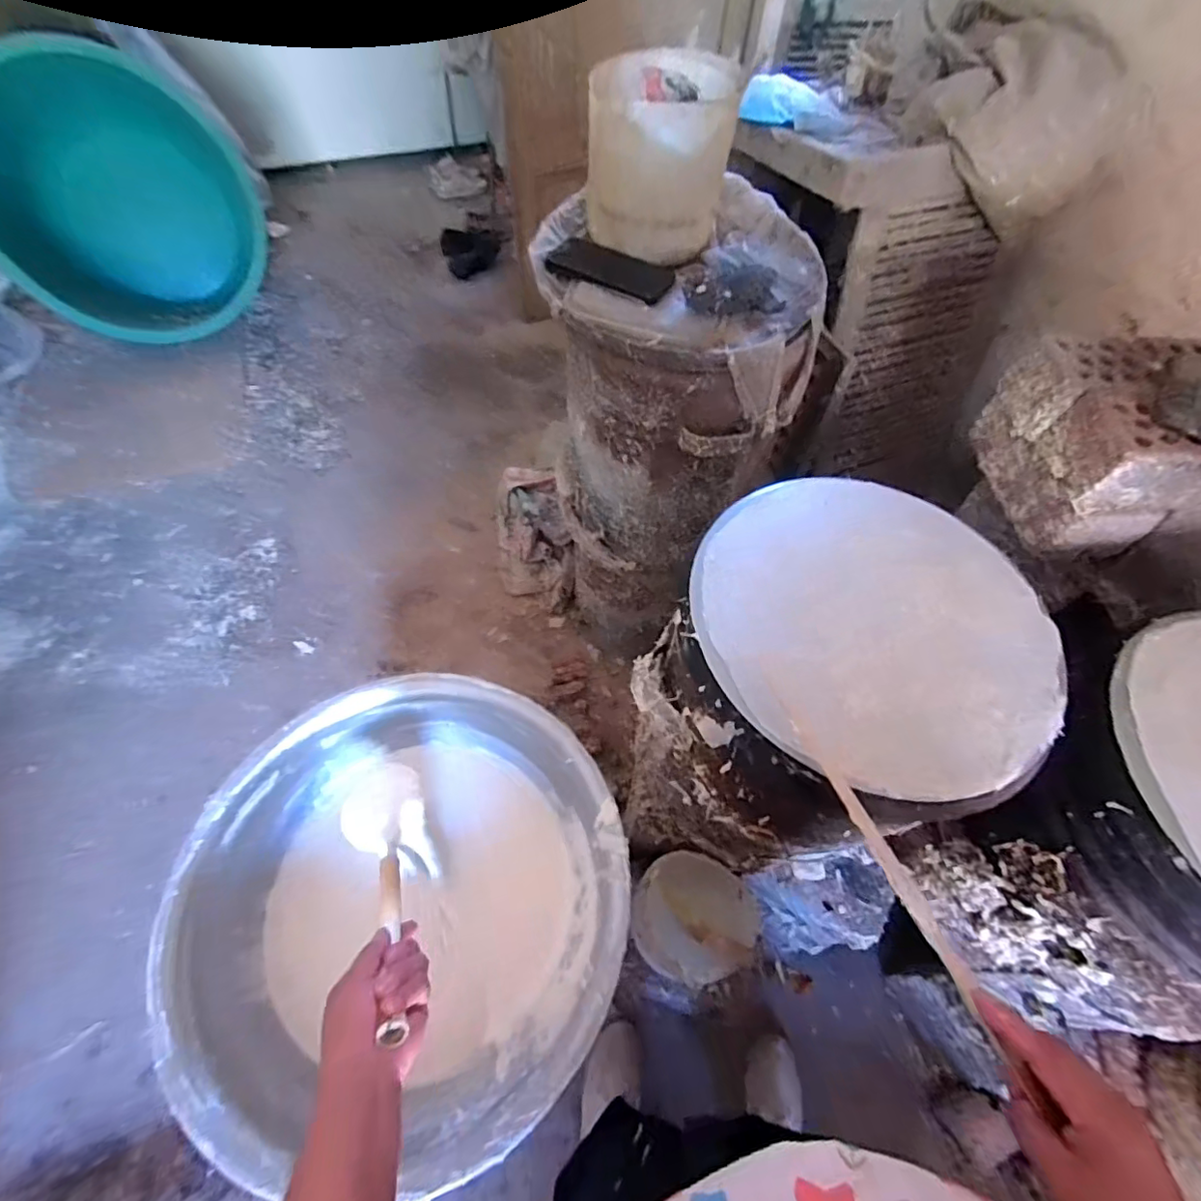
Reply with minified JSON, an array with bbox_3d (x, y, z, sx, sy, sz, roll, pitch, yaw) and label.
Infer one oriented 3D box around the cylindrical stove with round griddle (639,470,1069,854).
[{"bbox_3d":[0.266,0.127,0.758,0.356,0.455,0.388,28,61,14],"label":"cylindrical stove with round griddle"}]

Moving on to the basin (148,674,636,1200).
[{"bbox_3d":[-0.228,0.373,0.715,0.487,0.209,0.499,1,58,-2],"label":"basin"}]

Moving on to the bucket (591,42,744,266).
[{"bbox_3d":[0.076,-0.573,0.738,0.176,0.175,0.190,1,58,-2],"label":"bucket"}]

